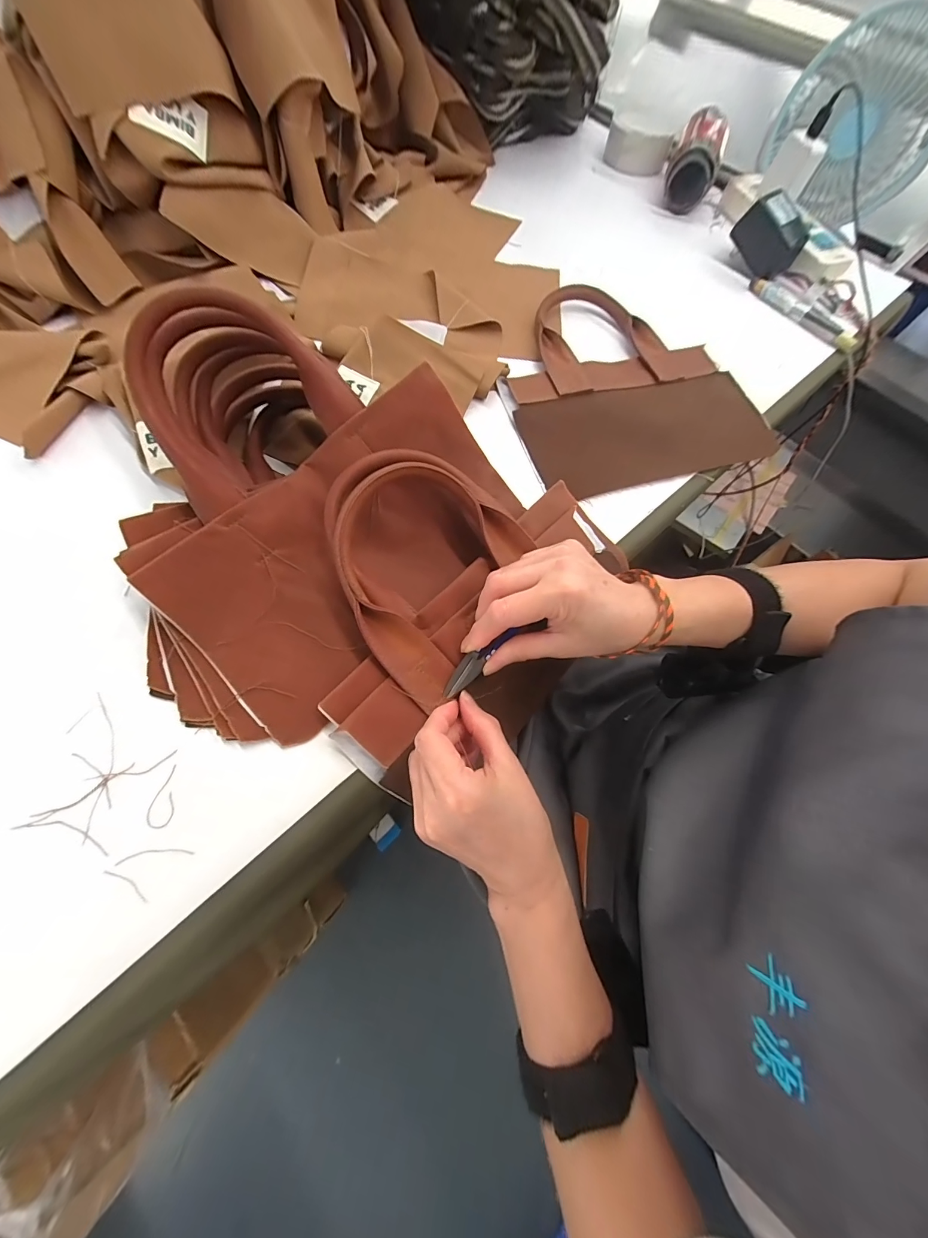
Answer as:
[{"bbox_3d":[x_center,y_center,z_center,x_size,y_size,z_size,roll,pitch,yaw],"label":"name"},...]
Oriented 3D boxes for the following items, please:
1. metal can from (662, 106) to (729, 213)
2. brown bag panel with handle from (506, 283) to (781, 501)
[{"bbox_3d":[0.305,-0.603,0.522,0.064,0.065,0.077,23,68,7],"label":"metal can"},{"bbox_3d":[0.160,-0.251,0.409,0.237,0.016,0.256,-15,69,-9],"label":"brown bag panel with handle"}]

